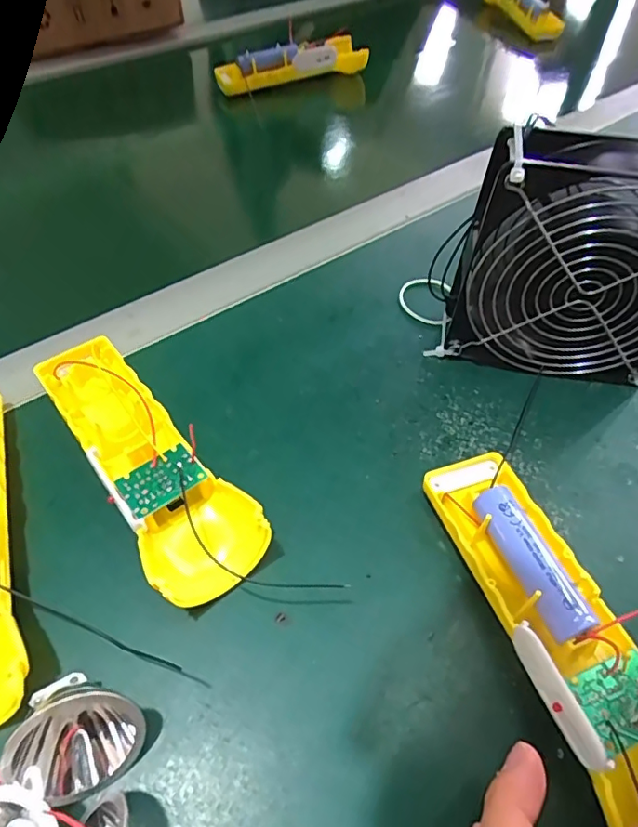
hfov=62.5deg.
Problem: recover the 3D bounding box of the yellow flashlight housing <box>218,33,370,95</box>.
[{"bbox_3d":[-0.029,-0.384,0.575,0.160,0.031,0.058,-21,57,-18],"label":"yellow flashlight housing"}]

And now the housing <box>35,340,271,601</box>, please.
[{"bbox_3d":[-0.089,0.021,0.259,0.050,0.030,0.162,-34,61,-24],"label":"housing"}]

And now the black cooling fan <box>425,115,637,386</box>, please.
[{"bbox_3d":[0.138,-0.076,0.277,0.126,0.119,0.042,8,53,4],"label":"black cooling fan"}]

